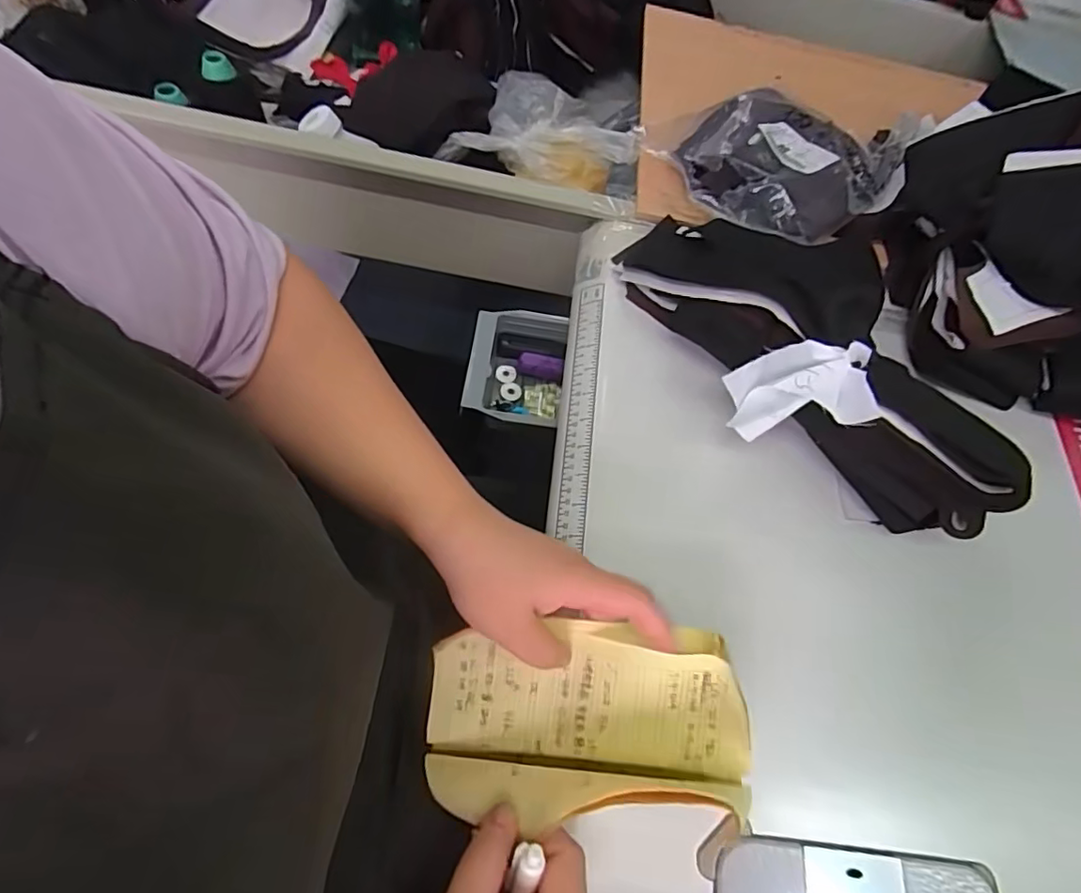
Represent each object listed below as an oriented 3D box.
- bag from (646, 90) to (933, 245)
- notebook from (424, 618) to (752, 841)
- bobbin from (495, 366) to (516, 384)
[{"bbox_3d":[0.266,-0.303,0.590,0.187,0.056,0.270,42,67,17],"label":"bag"},{"bbox_3d":[0.022,0.156,0.326,0.181,0.067,0.097,-6,61,9],"label":"notebook"},{"bbox_3d":[-0.035,-0.072,0.566,0.020,0.007,0.018,-4,66,-11],"label":"bobbin"}]

